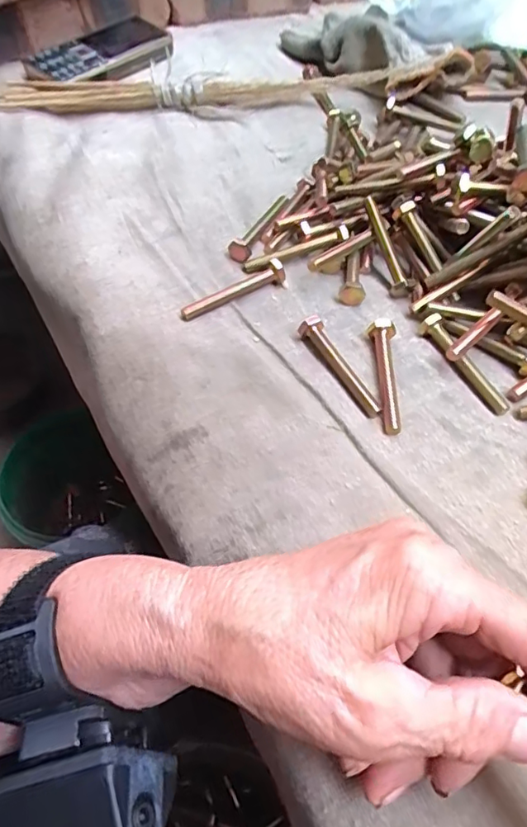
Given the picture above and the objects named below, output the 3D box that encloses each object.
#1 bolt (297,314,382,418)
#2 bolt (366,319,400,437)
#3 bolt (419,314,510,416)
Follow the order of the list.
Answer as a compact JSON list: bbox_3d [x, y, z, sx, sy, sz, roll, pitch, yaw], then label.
[{"bbox_3d":[0.040,-0.028,0.279,0.012,0.011,0.070,-23,56,-17],"label":"bolt"},{"bbox_3d":[0.063,-0.021,0.273,0.013,0.014,0.065,2,52,1],"label":"bolt"},{"bbox_3d":[0.104,-0.027,0.277,0.012,0.012,0.064,-20,55,-15],"label":"bolt"}]

